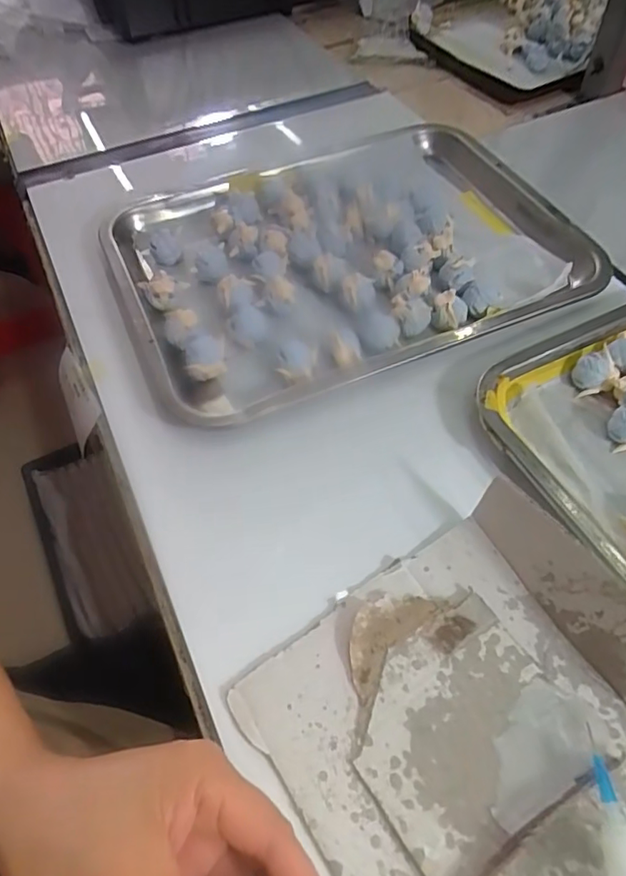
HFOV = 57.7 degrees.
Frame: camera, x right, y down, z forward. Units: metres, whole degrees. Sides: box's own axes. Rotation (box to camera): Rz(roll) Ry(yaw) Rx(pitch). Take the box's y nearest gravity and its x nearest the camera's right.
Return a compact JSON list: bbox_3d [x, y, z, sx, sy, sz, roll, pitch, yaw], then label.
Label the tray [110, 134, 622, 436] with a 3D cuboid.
[{"bbox_3d":[0.028,-0.154,0.462,0.357,0.045,0.262,-22,57,-12],"label":"tray"}]

